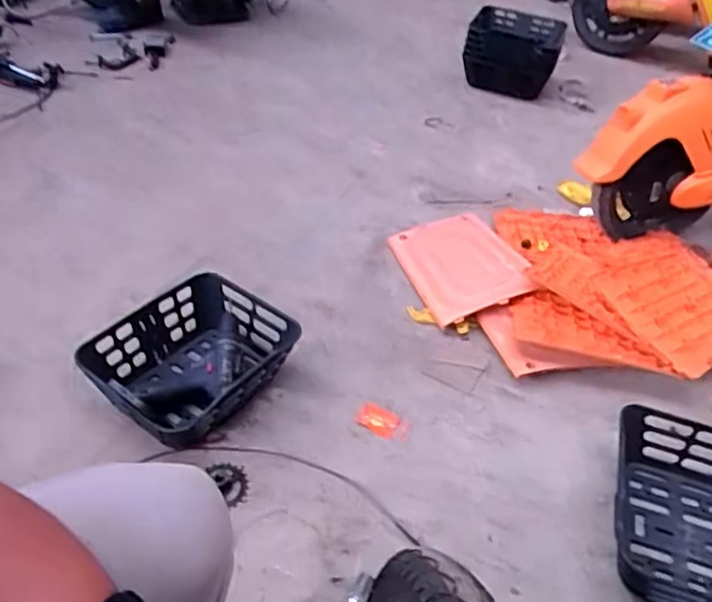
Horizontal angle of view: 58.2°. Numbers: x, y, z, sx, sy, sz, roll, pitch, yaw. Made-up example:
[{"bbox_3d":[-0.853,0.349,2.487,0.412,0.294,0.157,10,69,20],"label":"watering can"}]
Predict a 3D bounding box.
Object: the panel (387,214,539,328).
[{"bbox_3d":[0.233,-0.089,1.460,0.241,0.024,0.339,-20,43,-8],"label":"panel"}]

